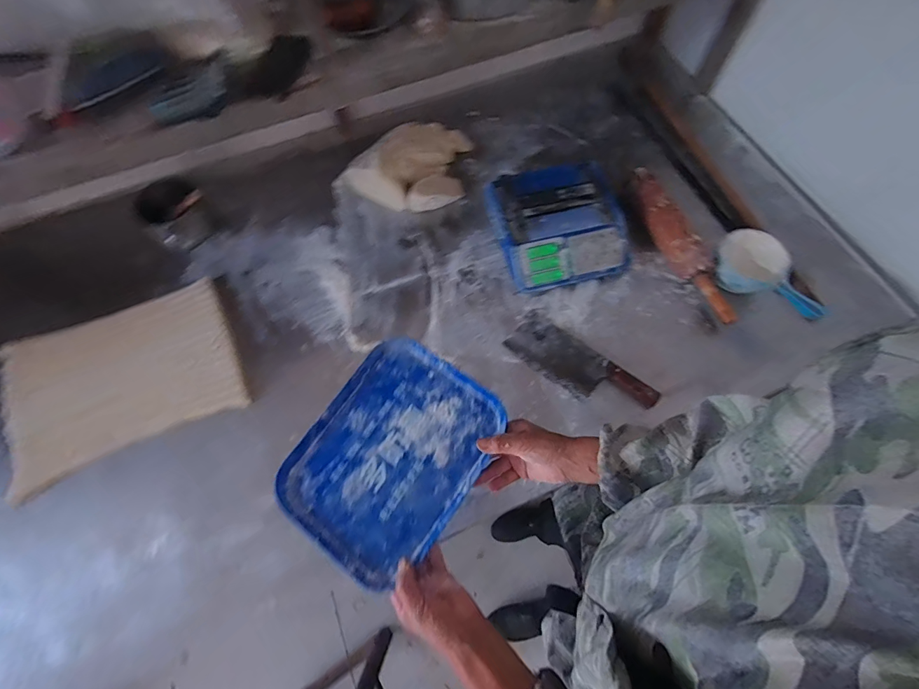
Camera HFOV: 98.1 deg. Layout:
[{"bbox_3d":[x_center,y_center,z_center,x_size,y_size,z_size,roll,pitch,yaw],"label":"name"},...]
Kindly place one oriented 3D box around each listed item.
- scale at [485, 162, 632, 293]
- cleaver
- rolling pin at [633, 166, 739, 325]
[{"bbox_3d":[0.217,-0.261,0.863,0.256,0.096,0.237,-14,63,-3],"label":"scale"},{"bbox_3d":[0.242,0.047,0.802,0.292,0.020,0.103,35,70,20],"label":"cleaver"},{"bbox_3d":[0.460,-0.213,0.829,0.056,0.061,0.368,-23,79,-8],"label":"rolling pin"}]

